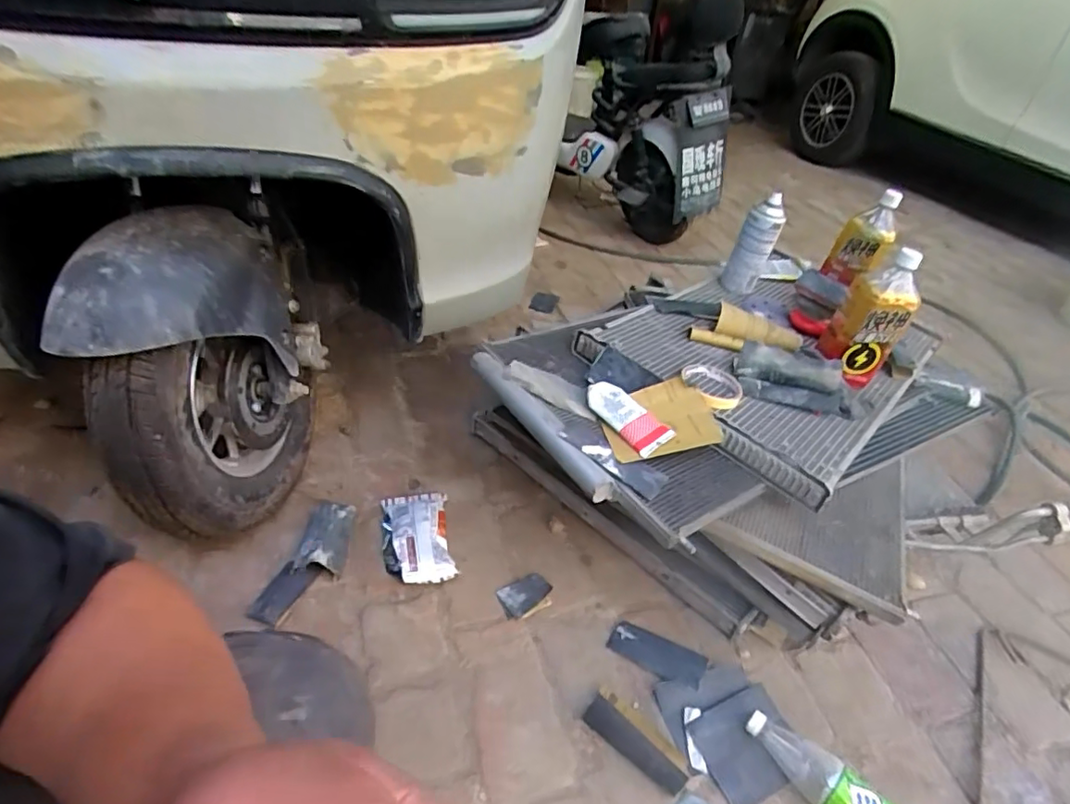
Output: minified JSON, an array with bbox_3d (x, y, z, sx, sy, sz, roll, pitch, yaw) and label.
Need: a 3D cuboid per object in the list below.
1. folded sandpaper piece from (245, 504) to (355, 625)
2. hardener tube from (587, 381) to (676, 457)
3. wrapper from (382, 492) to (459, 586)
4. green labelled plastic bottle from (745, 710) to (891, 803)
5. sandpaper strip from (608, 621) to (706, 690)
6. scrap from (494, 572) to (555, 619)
[{"bbox_3d":[-0.343,0.234,0.916,0.107,0.045,0.195,18,53,15],"label":"folded sandpaper piece"},{"bbox_3d":[0.117,0.018,0.768,0.050,0.010,0.128,-39,54,-10],"label":"hardener tube"},{"bbox_3d":[-0.191,0.217,0.962,0.109,0.046,0.185,-5,40,-13],"label":"wrapper"},{"bbox_3d":[0.365,0.471,0.715,0.060,0.058,0.234,-28,49,-35],"label":"green labelled plastic bottle"},{"bbox_3d":[0.174,0.362,0.854,0.136,0.008,0.058,16,41,32],"label":"sandpaper strip"},{"bbox_3d":[-0.017,0.295,0.914,0.079,0.018,0.054,-18,44,-28],"label":"scrap"}]

